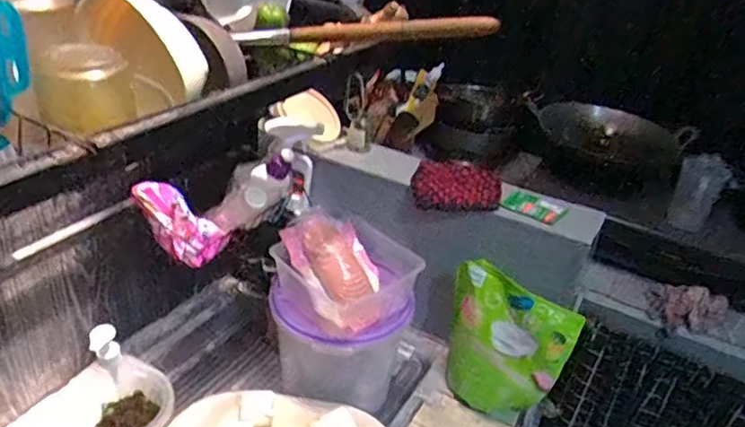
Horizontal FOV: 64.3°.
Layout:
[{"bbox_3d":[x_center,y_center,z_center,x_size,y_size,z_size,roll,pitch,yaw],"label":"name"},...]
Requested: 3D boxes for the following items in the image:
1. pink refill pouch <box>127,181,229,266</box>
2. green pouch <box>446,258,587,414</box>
[{"bbox_3d":[-0.284,0.012,0.866,0.148,0.035,0.070,48,32,-10],"label":"pink refill pouch"},{"bbox_3d":[0.197,0.211,0.907,0.189,0.220,0.068,21,34,23],"label":"green pouch"}]

